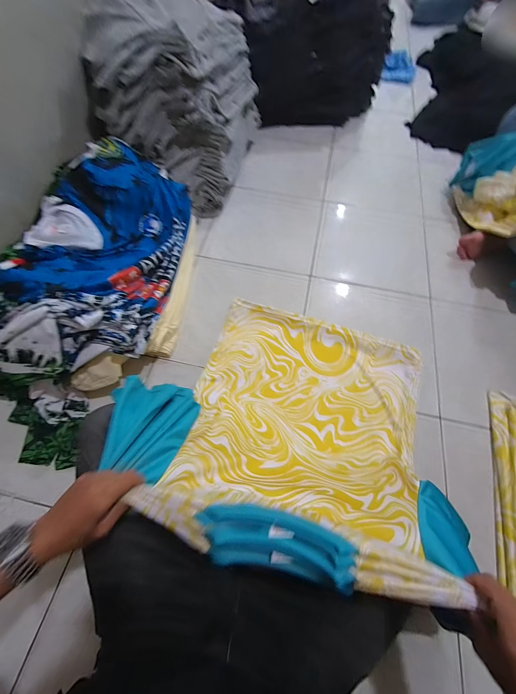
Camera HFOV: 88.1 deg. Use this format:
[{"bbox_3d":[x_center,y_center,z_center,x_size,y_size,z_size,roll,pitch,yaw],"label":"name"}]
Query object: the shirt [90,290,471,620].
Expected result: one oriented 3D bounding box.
[{"bbox_3d":[0.085,0.098,0.563,0.606,0.322,0.535,15,64,7],"label":"shirt"}]

